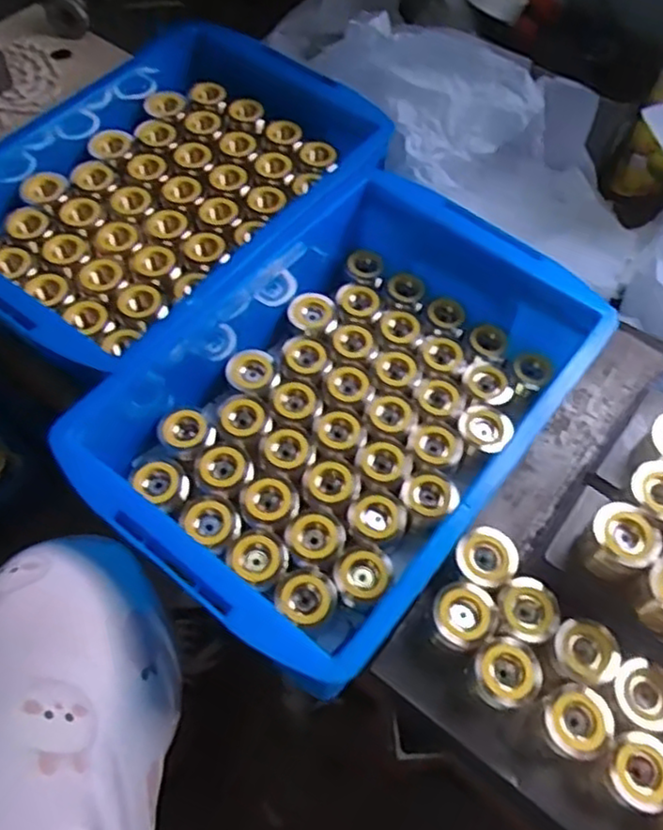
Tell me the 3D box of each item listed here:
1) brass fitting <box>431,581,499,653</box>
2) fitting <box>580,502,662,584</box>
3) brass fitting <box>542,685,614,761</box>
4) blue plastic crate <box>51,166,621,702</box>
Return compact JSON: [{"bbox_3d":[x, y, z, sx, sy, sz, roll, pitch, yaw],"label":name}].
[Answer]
[{"bbox_3d":[0.085,0.136,0.451,0.040,0.037,0.044,1,60,-2],"label":"brass fitting"},{"bbox_3d":[0.181,0.081,0.432,0.035,0.045,0.040,-36,67,-21],"label":"fitting"},{"bbox_3d":[0.148,0.190,0.422,0.046,0.039,0.039,-35,67,-20],"label":"brass fitting"},{"bbox_3d":[0.017,-0.016,0.507,0.246,0.093,0.372,36,65,17],"label":"blue plastic crate"}]

